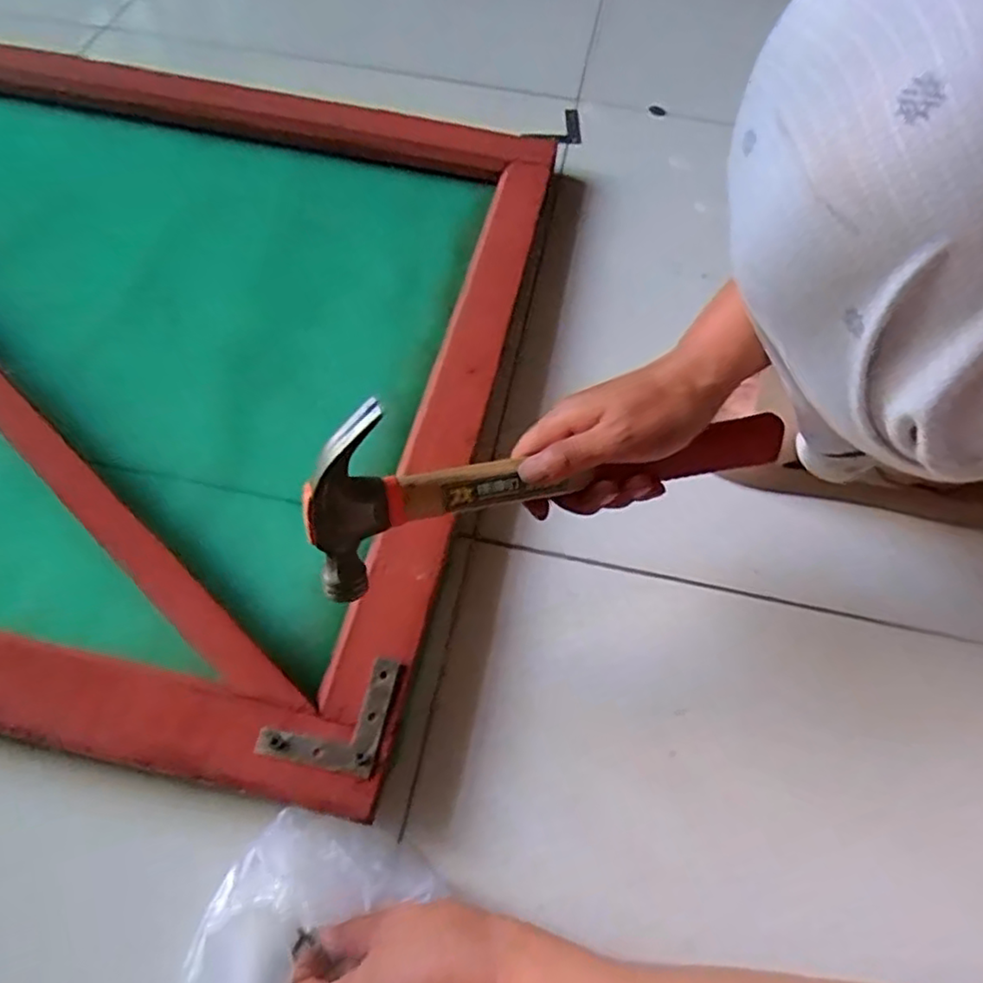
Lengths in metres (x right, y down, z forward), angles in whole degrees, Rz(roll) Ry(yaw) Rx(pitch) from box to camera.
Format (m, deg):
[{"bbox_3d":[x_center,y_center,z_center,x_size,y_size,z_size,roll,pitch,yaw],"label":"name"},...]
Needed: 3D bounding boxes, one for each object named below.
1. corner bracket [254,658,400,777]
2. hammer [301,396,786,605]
[{"bbox_3d":[-0.095,0.127,0.393,0.066,0.006,0.065,11,60,4],"label":"corner bracket"},{"bbox_3d":[0.038,-0.024,0.383,0.286,0.106,0.020,-18,27,-12],"label":"hammer"}]

